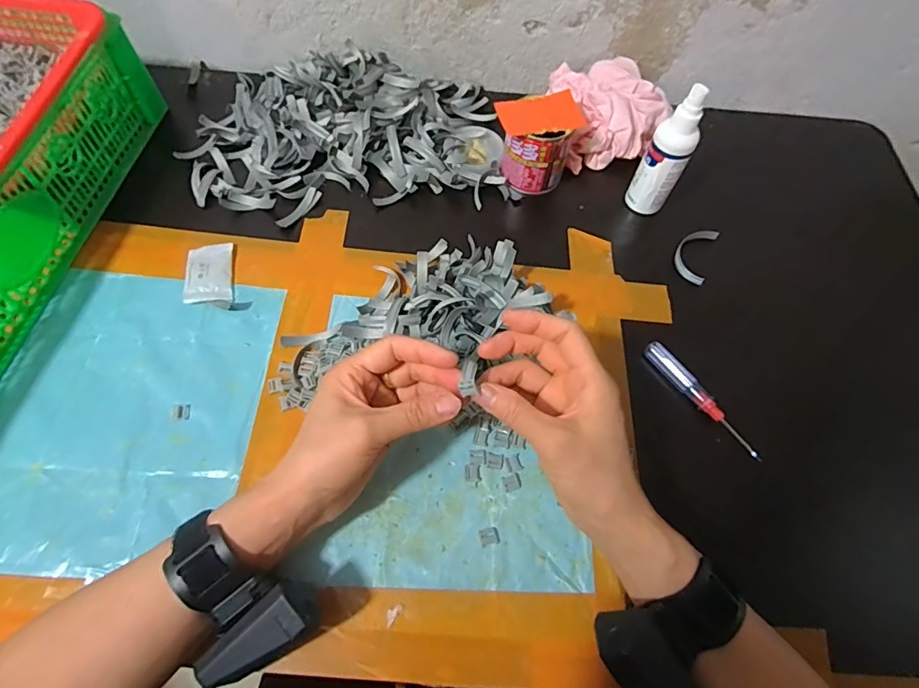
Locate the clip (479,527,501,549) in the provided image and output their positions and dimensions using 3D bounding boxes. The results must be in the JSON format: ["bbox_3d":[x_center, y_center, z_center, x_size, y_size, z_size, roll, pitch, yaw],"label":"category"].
[{"bbox_3d":[0.022,0.139,0.351,0.014,0.004,0.012,-11,63,-8],"label":"clip"}]

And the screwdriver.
[{"bbox_3d":[0.201,0.046,0.408,0.013,0.019,0.118,-28,67,-16],"label":"screwdriver"}]

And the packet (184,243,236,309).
[{"bbox_3d":[-0.225,-0.063,0.438,0.039,0.011,0.070,-8,62,-7],"label":"packet"}]

